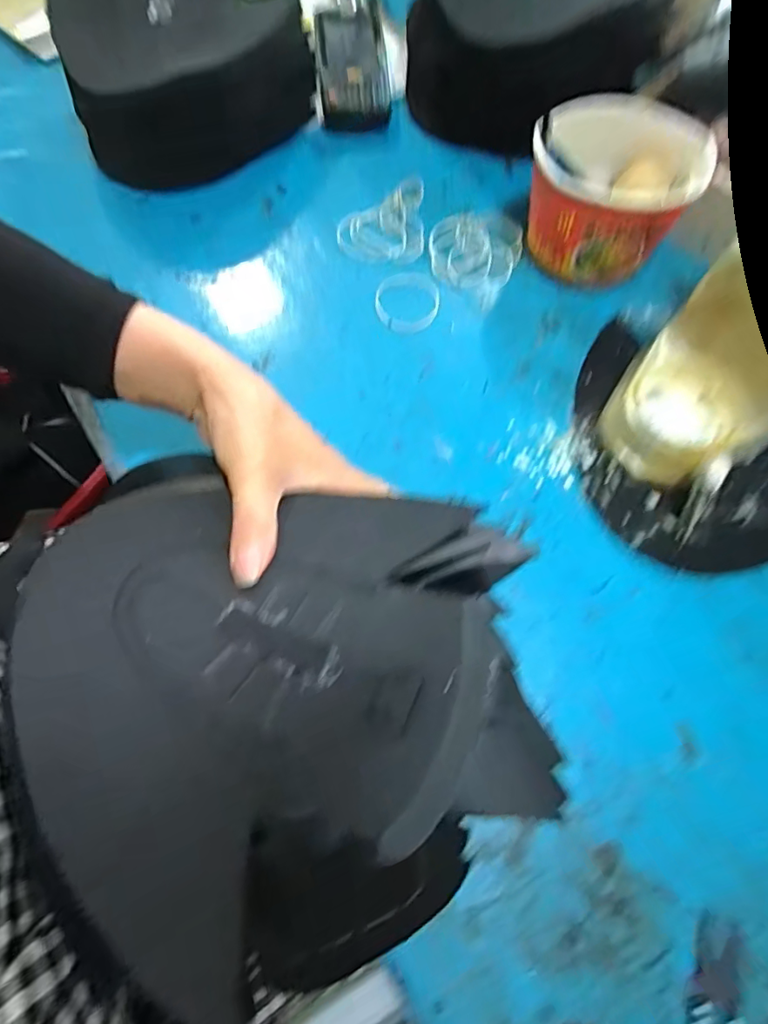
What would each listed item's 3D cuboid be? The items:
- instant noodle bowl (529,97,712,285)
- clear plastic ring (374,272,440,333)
[{"bbox_3d":[0.173,-0.249,0.408,0.119,0.087,0.117,0,67,0],"label":"instant noodle bowl"},{"bbox_3d":[0.019,-0.169,0.416,0.051,0.004,0.061,0,67,0],"label":"clear plastic ring"}]

